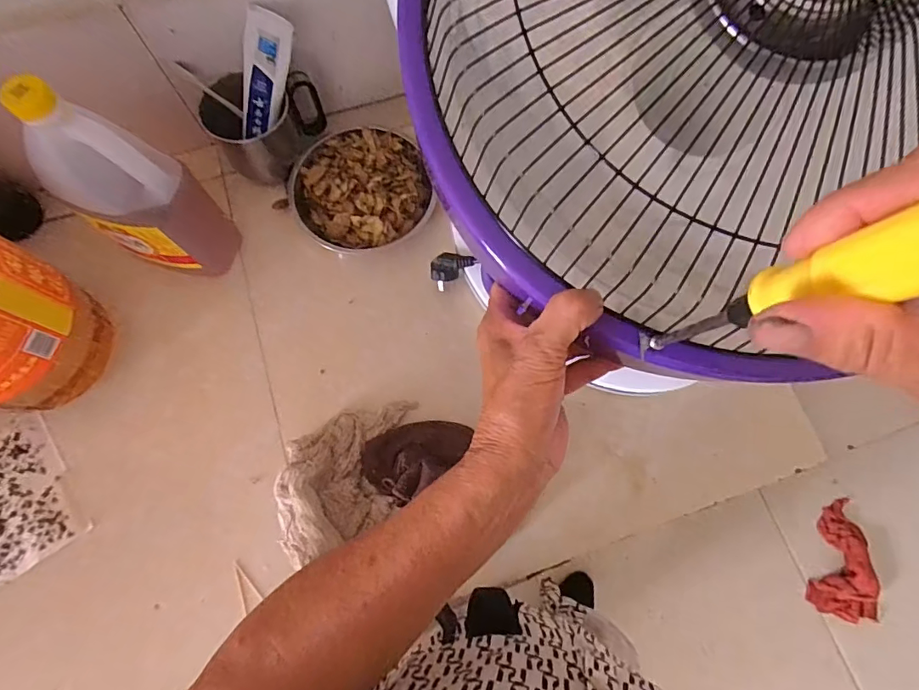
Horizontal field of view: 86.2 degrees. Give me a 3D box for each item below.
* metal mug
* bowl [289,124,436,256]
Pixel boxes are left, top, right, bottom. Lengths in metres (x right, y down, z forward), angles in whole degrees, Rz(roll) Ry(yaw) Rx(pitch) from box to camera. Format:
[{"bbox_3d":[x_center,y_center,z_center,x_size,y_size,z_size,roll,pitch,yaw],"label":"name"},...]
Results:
[{"bbox_3d":[-0.241,-0.270,0.616,0.141,0.086,0.096,-18,75,-4],"label":"metal mug"},{"bbox_3d":[-0.126,-0.198,0.629,0.185,0.047,0.158,22,76,7],"label":"bowl"}]

